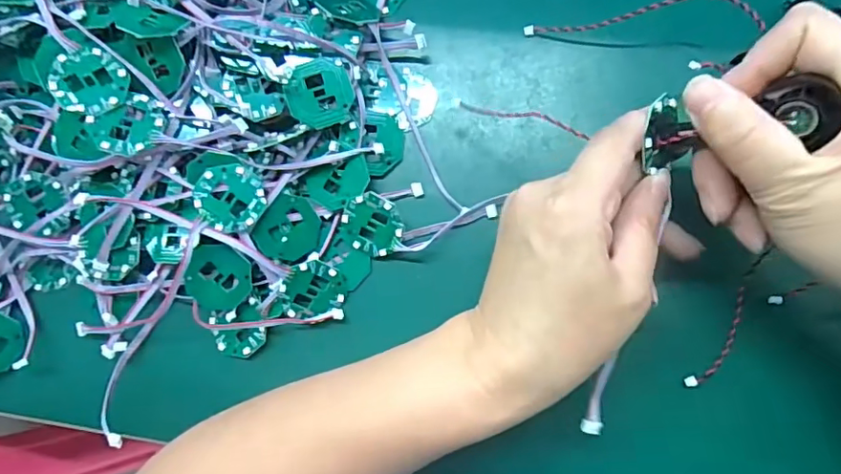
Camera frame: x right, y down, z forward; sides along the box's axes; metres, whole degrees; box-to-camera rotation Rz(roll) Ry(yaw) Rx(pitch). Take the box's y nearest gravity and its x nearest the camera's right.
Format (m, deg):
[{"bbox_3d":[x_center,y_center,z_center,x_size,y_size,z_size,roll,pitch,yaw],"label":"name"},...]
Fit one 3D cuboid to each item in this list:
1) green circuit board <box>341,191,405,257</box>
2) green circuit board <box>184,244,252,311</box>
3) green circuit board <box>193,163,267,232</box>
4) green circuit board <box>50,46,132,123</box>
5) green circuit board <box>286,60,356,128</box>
[{"bbox_3d":[-0.026,-0.006,0.283,0.033,0.006,0.032,-30,97,32],"label":"green circuit board"},{"bbox_3d":[-0.106,0.021,0.282,0.033,0.005,0.037,1,109,-7],"label":"green circuit board"},{"bbox_3d":[-0.098,-0.020,0.277,0.034,0.004,0.034,-12,90,-16],"label":"green circuit board"},{"bbox_3d":[-0.165,-0.077,0.266,0.033,0.004,0.035,-38,92,-21],"label":"green circuit board"},{"bbox_3d":[-0.053,-0.075,0.280,0.034,0.006,0.033,-20,100,-1],"label":"green circuit board"}]

